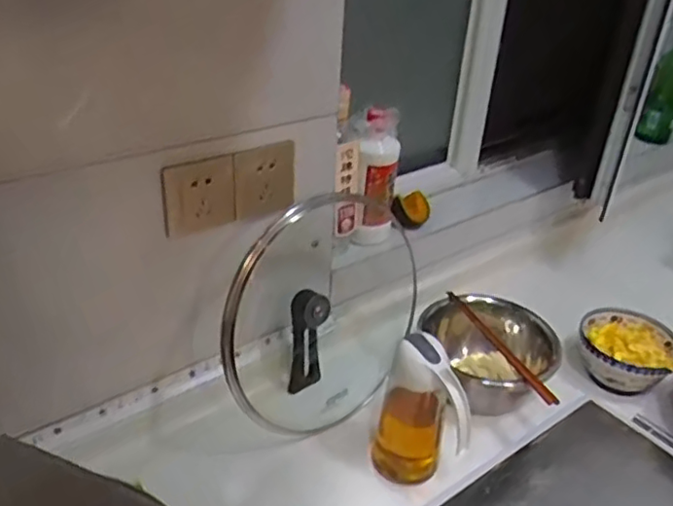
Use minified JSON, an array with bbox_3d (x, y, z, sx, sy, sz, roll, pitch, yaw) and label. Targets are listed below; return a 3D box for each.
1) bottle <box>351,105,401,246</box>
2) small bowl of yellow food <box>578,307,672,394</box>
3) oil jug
[{"bbox_3d":[0.060,-0.108,0.920,0.054,0.196,0.054,7,31,4],"label":"bottle"},{"bbox_3d":[0.424,0.154,0.935,0.134,0.093,0.148,20,35,24],"label":"small bowl of yellow food"},{"bbox_3d":[0.099,0.185,0.746,0.100,0.179,0.082,8,32,7],"label":"oil jug"}]

